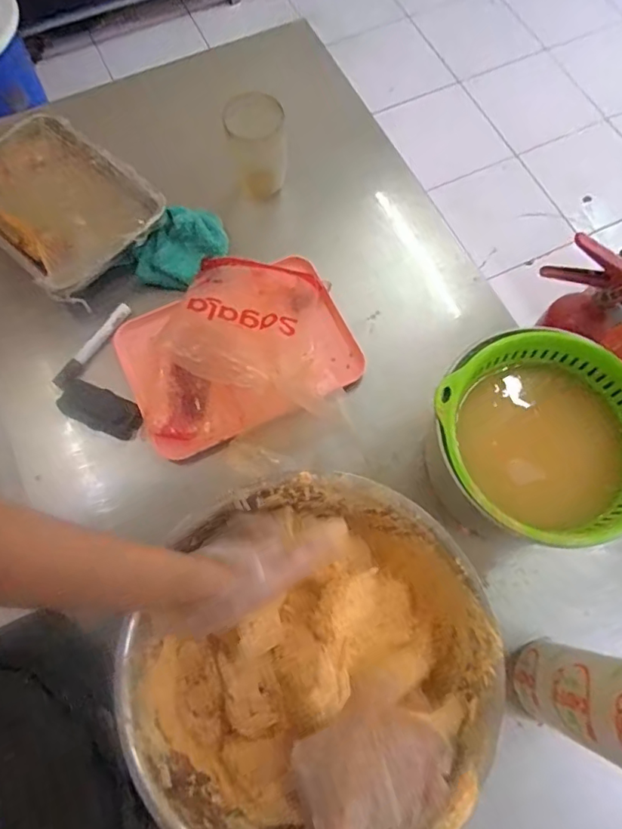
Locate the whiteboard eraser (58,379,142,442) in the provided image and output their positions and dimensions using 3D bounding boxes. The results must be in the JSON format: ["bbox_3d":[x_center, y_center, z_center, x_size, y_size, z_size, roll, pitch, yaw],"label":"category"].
[{"bbox_3d":[-0.279,-0.006,0.690,0.110,0.018,0.052,24,73,8],"label":"whiteboard eraser"}]

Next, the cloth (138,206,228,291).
[{"bbox_3d":[-0.190,-0.242,0.755,0.082,0.044,0.135,43,76,13],"label":"cloth"}]

